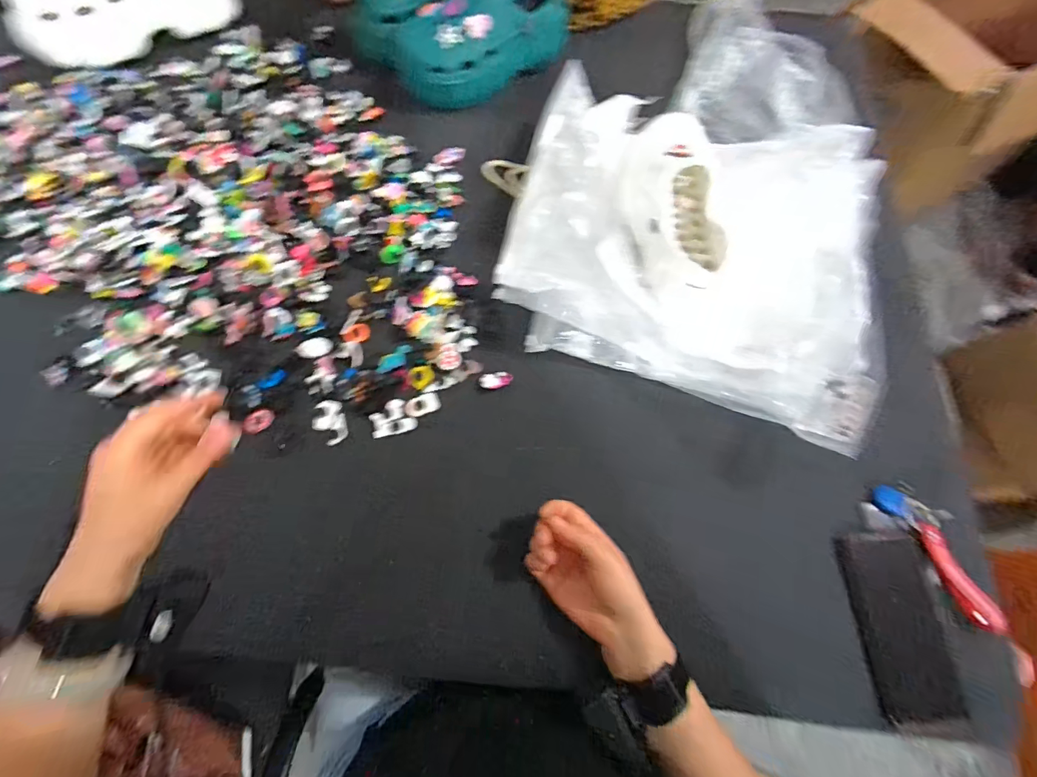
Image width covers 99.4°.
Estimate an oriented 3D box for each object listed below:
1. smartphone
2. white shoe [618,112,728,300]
[{"bbox_3d":[0.367,0.229,0.418,0.083,0.011,0.167,-2,71,-3],"label":"smartphone"},{"bbox_3d":[0.178,-0.219,0.501,0.118,0.082,0.225,1,71,-2],"label":"white shoe"}]

